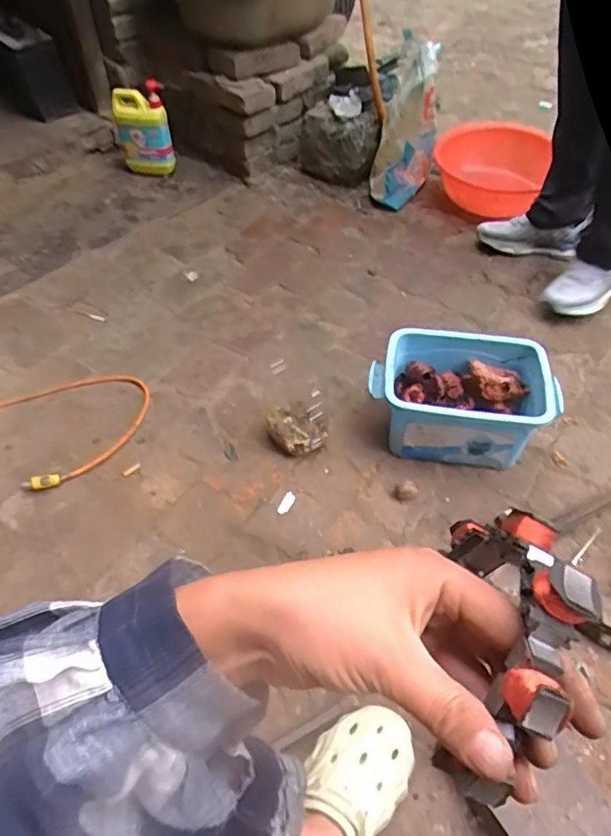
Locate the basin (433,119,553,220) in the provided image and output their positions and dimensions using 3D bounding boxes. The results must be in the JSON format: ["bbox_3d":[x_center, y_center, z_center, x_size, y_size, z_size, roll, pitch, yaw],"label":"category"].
[{"bbox_3d":[0.483,-0.664,1.508,0.285,0.144,0.309,12,50,12],"label":"basin"}]

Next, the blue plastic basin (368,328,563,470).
[{"bbox_3d":[0.257,-0.031,0.968,0.293,0.141,0.181,8,50,8],"label":"blue plastic basin"}]

